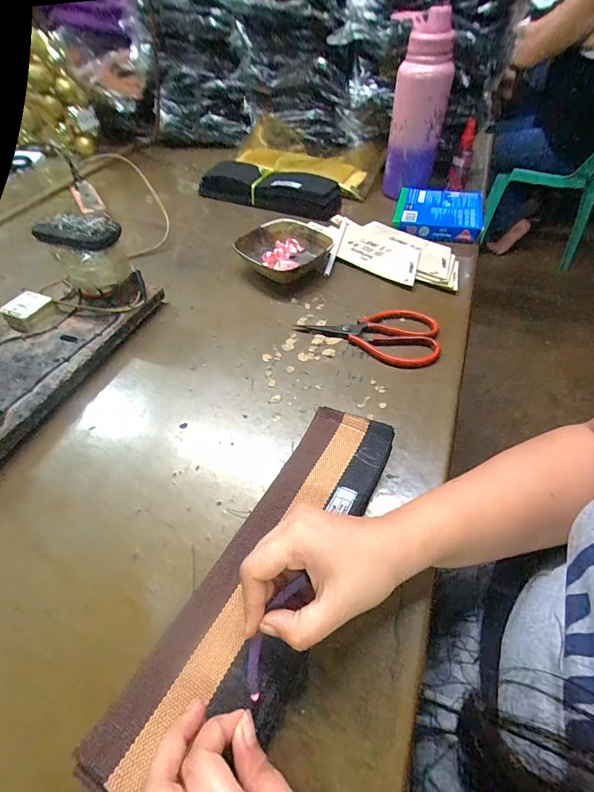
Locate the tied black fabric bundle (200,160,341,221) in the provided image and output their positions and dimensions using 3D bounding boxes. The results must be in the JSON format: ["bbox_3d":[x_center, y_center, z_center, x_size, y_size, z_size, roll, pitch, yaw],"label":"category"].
[{"bbox_3d":[-0.057,-0.408,0.719,0.290,0.059,0.076,15,53,15],"label":"tied black fabric bundle"}]

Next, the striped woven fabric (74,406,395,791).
[{"bbox_3d":[-0.015,0.130,0.285,0.097,0.035,0.301,26,58,22],"label":"striped woven fabric"}]

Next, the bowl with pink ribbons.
[{"bbox_3d":[-0.018,-0.217,0.562,0.130,0.042,0.130,-1,51,2],"label":"bowl with pink ribbons"}]

